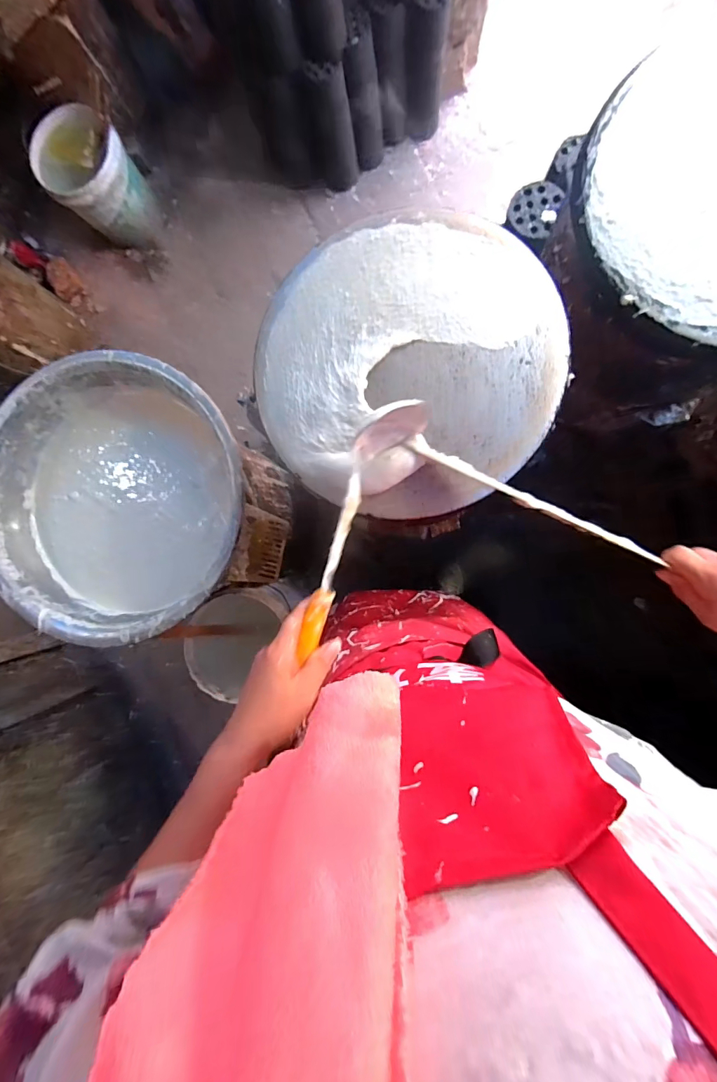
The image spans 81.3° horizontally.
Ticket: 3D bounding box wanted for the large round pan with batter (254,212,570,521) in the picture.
[{"bbox_3d":[0.055,-0.215,0.507,0.363,0.038,0.350,0,91,7],"label":"large round pan with batter"}]

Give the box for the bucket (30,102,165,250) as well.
[{"bbox_3d":[-0.816,-1.132,1.343,0.287,0.269,0.257,45,96,5],"label":"bucket"}]

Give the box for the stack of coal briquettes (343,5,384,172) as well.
[{"bbox_3d":[0.021,-1.207,1.163,0.086,0.367,0.070,-5,90,7],"label":"stack of coal briquettes"}]

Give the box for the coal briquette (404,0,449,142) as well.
[{"bbox_3d":[0.184,-1.285,1.145,0.113,0.366,0.083,0,91,7],"label":"coal briquette"}]

